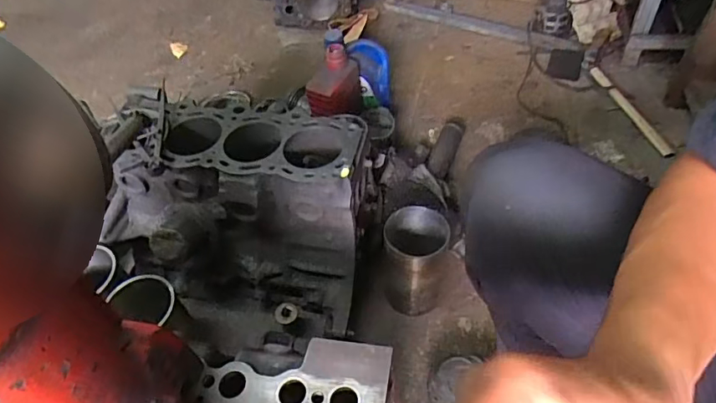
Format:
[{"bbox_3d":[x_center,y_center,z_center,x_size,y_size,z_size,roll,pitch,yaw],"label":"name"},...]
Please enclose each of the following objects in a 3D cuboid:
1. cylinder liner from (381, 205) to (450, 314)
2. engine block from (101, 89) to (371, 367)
[{"bbox_3d":[0.090,0.098,0.802,0.093,0.160,0.097,2,50,9],"label":"cylinder liner"},{"bbox_3d":[-0.199,0.032,0.837,0.418,0.293,0.251,10,51,15],"label":"engine block"}]

